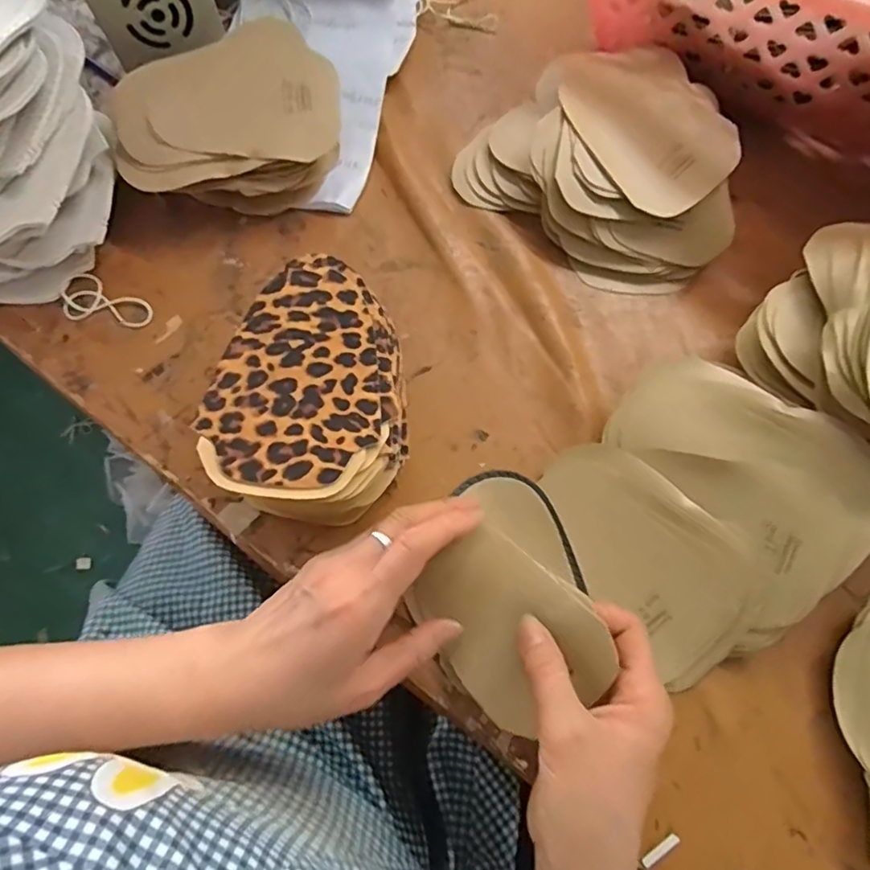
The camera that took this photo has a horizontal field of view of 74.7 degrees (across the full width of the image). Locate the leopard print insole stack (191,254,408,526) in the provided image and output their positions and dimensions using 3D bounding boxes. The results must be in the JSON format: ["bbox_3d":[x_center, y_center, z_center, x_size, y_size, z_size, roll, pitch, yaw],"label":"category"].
[{"bbox_3d":[-0.070,-0.022,0.360,0.110,0.074,0.143,16,75,4],"label":"leopard print insole stack"}]

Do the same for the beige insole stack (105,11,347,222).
[{"bbox_3d":[-0.152,-0.232,0.429,0.165,0.067,0.117,-13,75,-4],"label":"beige insole stack"}]

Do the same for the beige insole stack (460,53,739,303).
[{"bbox_3d":[0.134,-0.208,0.429,0.202,0.048,0.164,38,77,9],"label":"beige insole stack"}]

